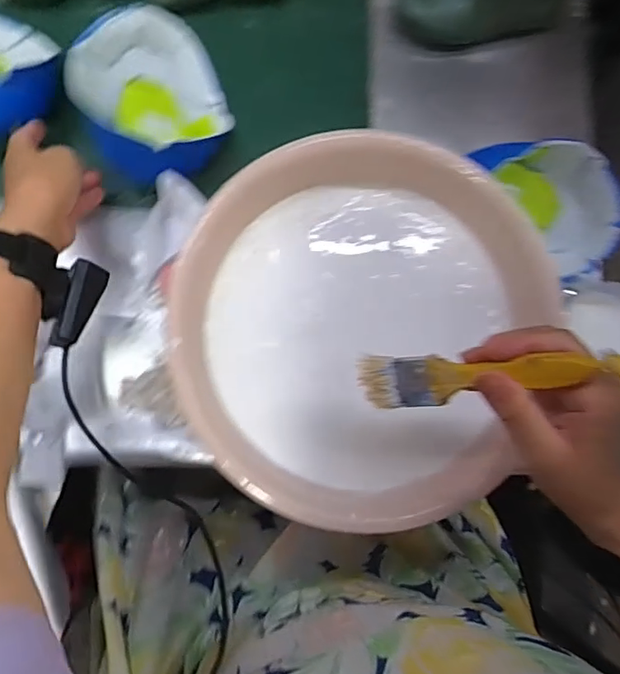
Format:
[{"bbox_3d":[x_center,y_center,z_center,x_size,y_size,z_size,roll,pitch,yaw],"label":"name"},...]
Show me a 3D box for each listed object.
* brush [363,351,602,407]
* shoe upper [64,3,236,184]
[{"bbox_3d":[0.097,0.026,0.334,0.016,0.152,0.034,4,82,-48],"label":"brush"},{"bbox_3d":[-0.157,-0.246,0.524,0.136,0.074,0.183,-21,86,-7],"label":"shoe upper"}]

